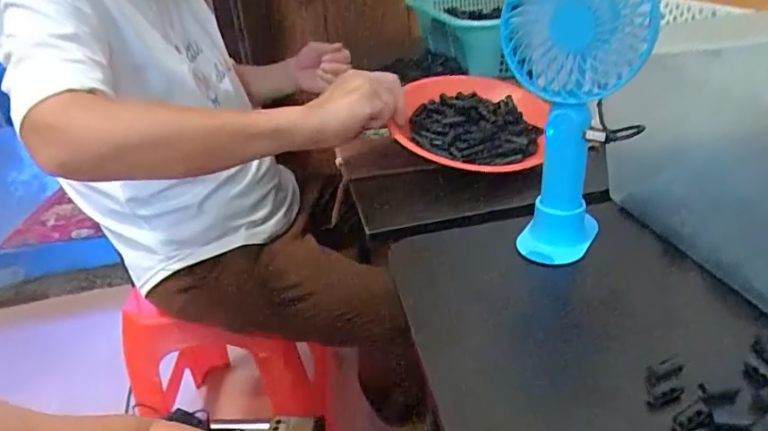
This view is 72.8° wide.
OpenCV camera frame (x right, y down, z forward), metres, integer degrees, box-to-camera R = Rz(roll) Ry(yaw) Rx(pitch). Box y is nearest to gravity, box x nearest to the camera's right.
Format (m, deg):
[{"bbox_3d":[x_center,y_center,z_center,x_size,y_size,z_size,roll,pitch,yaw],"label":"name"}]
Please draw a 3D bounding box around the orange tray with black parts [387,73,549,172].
[{"bbox_3d":[0.105,-0.111,0.609,0.162,0.034,0.214,16,42,9],"label":"orange tray with black parts"}]

